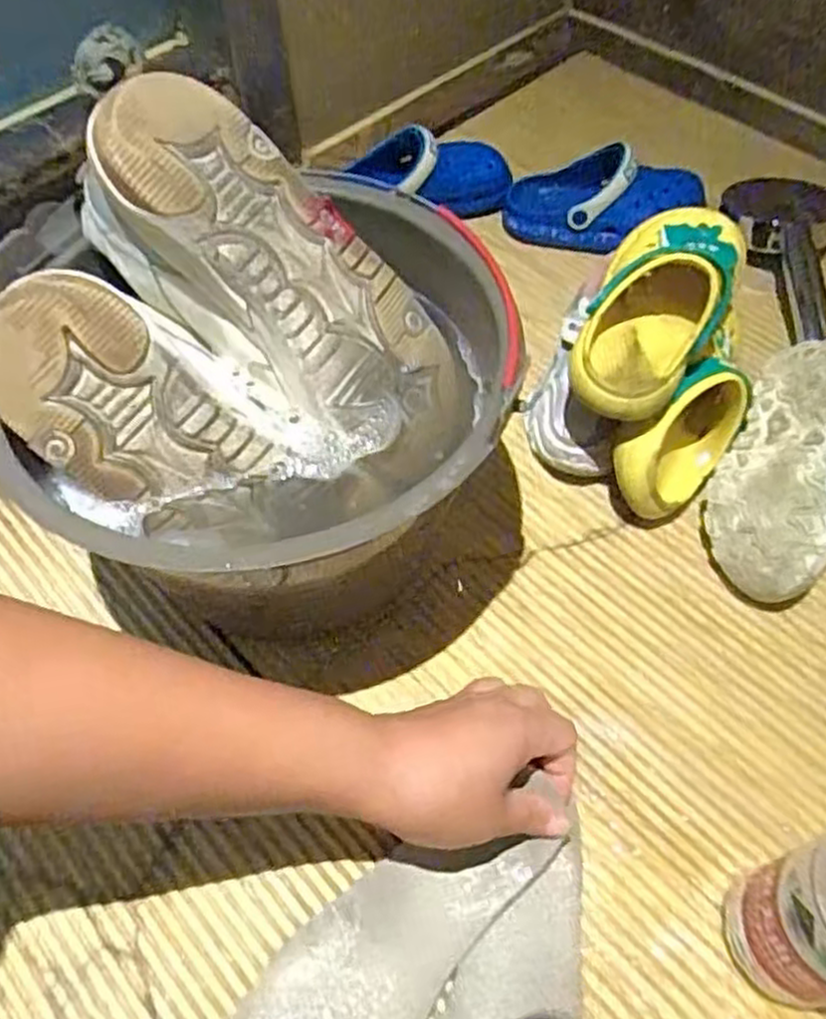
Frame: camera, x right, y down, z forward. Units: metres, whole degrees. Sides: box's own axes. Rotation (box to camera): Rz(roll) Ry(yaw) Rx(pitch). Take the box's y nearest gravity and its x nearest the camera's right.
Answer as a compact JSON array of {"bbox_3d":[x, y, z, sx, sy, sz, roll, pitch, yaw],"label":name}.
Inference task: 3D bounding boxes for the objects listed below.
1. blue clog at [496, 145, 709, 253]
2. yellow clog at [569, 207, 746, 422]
[{"bbox_3d":[0.166,-0.276,0.678,0.169,0.056,0.088,9,58,8],"label":"blue clog"},{"bbox_3d":[0.160,-0.137,0.495,0.080,0.057,0.164,21,60,14],"label":"yellow clog"}]

